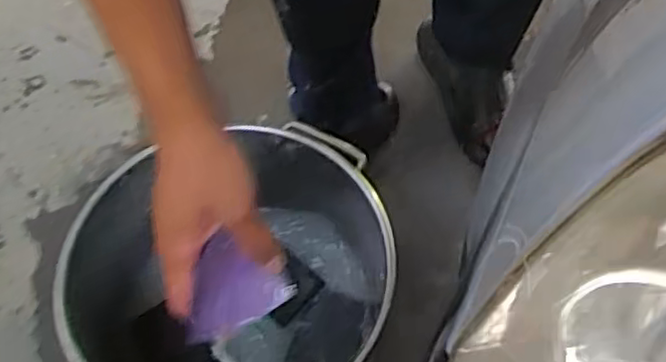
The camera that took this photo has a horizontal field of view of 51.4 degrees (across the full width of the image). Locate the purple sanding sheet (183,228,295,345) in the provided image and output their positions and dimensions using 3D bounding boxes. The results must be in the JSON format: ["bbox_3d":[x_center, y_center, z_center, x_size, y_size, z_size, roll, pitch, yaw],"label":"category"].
[{"bbox_3d":[-0.070,0.069,0.455,0.074,0.008,0.061,-26,108,-10],"label":"purple sanding sheet"}]

